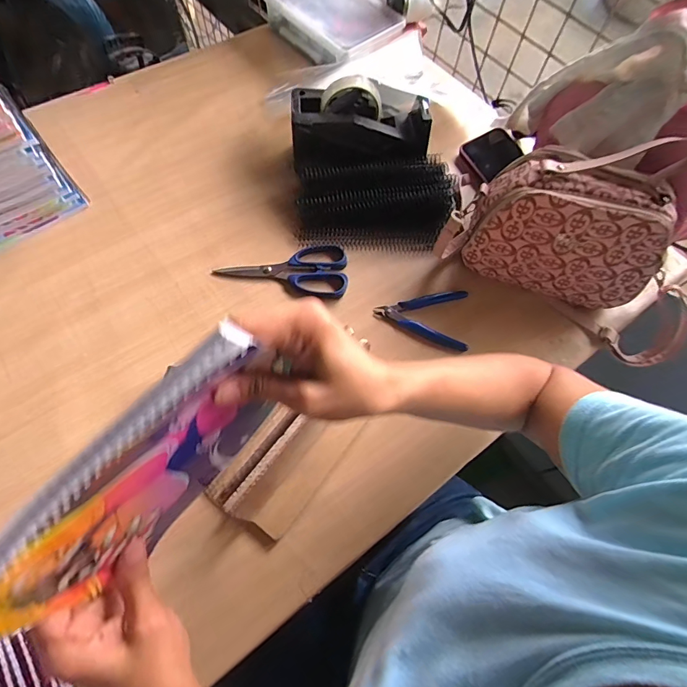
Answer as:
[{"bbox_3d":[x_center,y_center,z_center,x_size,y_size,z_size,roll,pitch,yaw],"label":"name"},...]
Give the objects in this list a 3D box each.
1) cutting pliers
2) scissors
[{"bbox_3d":[0.100,-0.038,0.526,0.118,0.011,0.085,9,66,1],"label":"cutting pliers"},{"bbox_3d":[-0.081,-0.096,0.540,0.170,0.009,0.079,1,66,-3],"label":"scissors"}]

